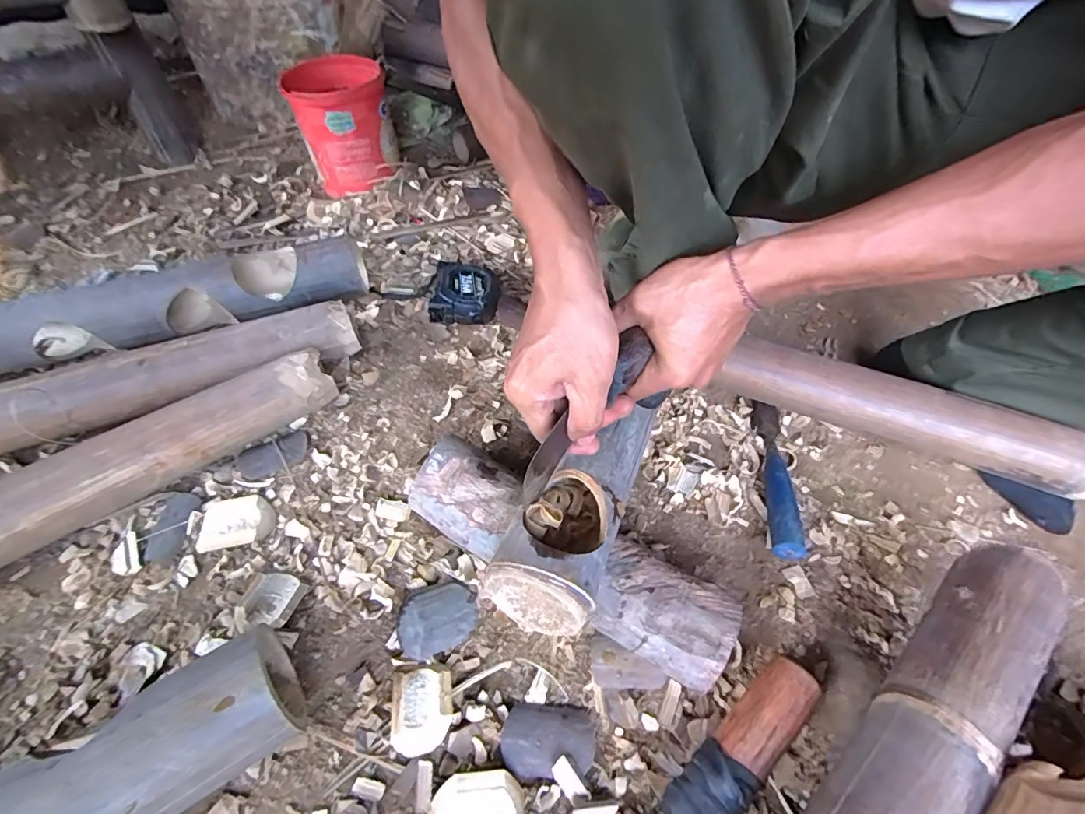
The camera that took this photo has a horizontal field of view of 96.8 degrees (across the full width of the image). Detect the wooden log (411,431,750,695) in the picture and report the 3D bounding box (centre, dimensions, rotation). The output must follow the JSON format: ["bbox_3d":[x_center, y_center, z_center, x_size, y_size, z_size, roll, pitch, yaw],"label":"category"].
[{"bbox_3d":[0.015,0.121,0.391,0.270,0.058,0.065,27,55,17],"label":"wooden log"}]

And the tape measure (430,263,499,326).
[{"bbox_3d":[-0.097,-0.141,0.602,0.083,0.042,0.077,-4,52,-6],"label":"tape measure"}]

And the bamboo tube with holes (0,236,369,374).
[{"bbox_3d":[-0.441,-0.116,0.538,0.457,0.086,0.079,-11,53,-11],"label":"bamboo tube with holes"}]

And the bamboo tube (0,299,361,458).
[{"bbox_3d":[-0.435,-0.007,0.464,0.496,0.069,0.061,-19,55,-17],"label":"bamboo tube"}]

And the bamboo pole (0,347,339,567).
[{"bbox_3d":[-0.401,0.082,0.396,0.462,0.067,0.047,-32,60,-25],"label":"bamboo pole"}]

